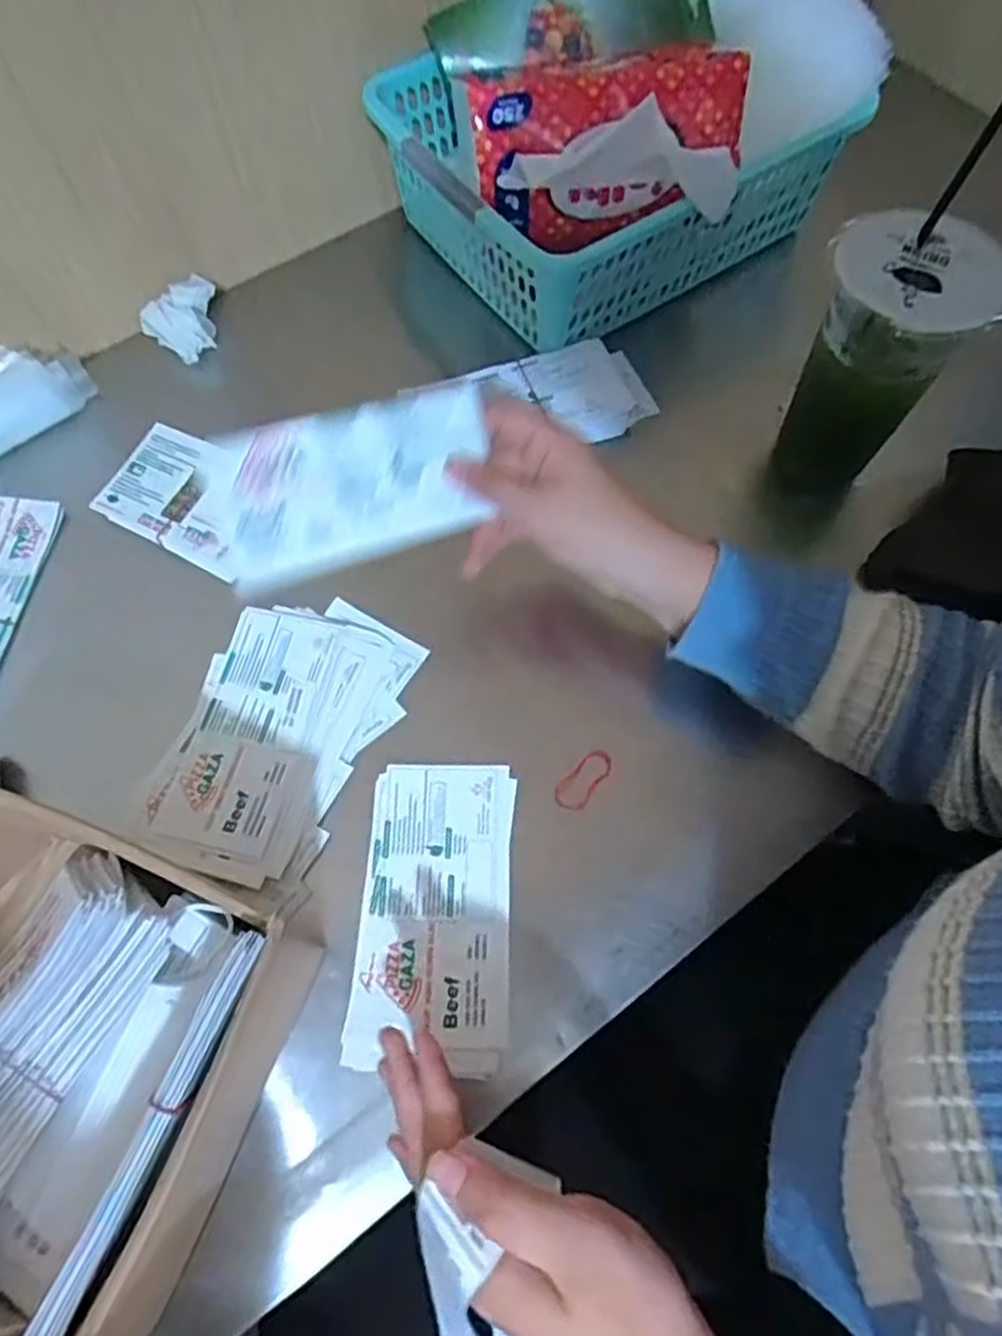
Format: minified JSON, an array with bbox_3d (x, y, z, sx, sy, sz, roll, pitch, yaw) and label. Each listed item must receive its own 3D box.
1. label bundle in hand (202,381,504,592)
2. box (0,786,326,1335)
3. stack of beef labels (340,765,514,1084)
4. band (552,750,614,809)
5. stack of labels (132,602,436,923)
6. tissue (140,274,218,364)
[{"bbox_3d":[-0.078,-0.097,0.400,0.142,0.009,0.076,-14,105,-4],"label":"label bundle in hand"},{"bbox_3d":[-0.208,0.169,0.331,0.171,0.114,0.183,19,68,8],"label":"box"},{"bbox_3d":[-0.035,0.128,0.408,0.080,0.011,0.155,3,67,1],"label":"stack of beef labels"},{"bbox_3d":[0.048,0.065,0.441,0.020,0.005,0.042,36,72,14],"label":"band"},{"bbox_3d":[-0.132,0.036,0.447,0.113,0.007,0.173,22,69,9],"label":"stack of labels"},{"bbox_3d":[-0.239,-0.259,0.565,0.050,0.038,0.057,-5,67,-2],"label":"tissue"}]

